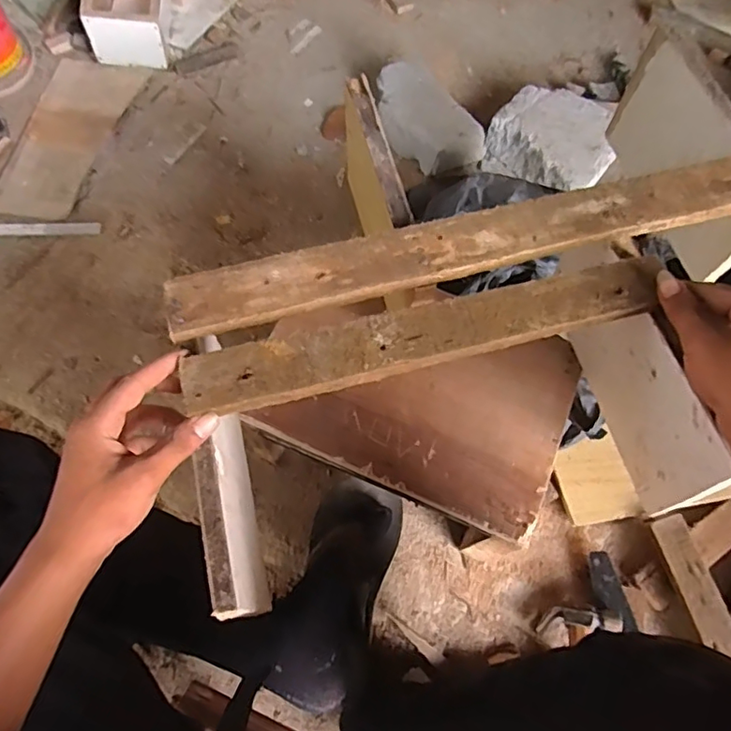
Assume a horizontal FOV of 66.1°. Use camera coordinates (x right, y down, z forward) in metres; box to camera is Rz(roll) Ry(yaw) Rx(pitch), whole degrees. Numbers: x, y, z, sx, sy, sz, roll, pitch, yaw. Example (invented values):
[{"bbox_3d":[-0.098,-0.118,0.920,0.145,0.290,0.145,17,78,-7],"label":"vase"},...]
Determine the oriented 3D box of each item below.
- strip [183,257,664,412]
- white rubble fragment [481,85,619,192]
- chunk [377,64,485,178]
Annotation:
[{"bbox_3d":[0.048,-0.023,0.422,0.360,0.010,0.050,-13,69,-6],"label":"strip"},{"bbox_3d":[0.324,-0.383,0.953,0.197,0.067,0.198,0,69,1],"label":"white rubble fragment"},{"bbox_3d":[0.097,-0.414,0.950,0.123,0.069,0.211,-40,75,-14],"label":"chunk"}]

